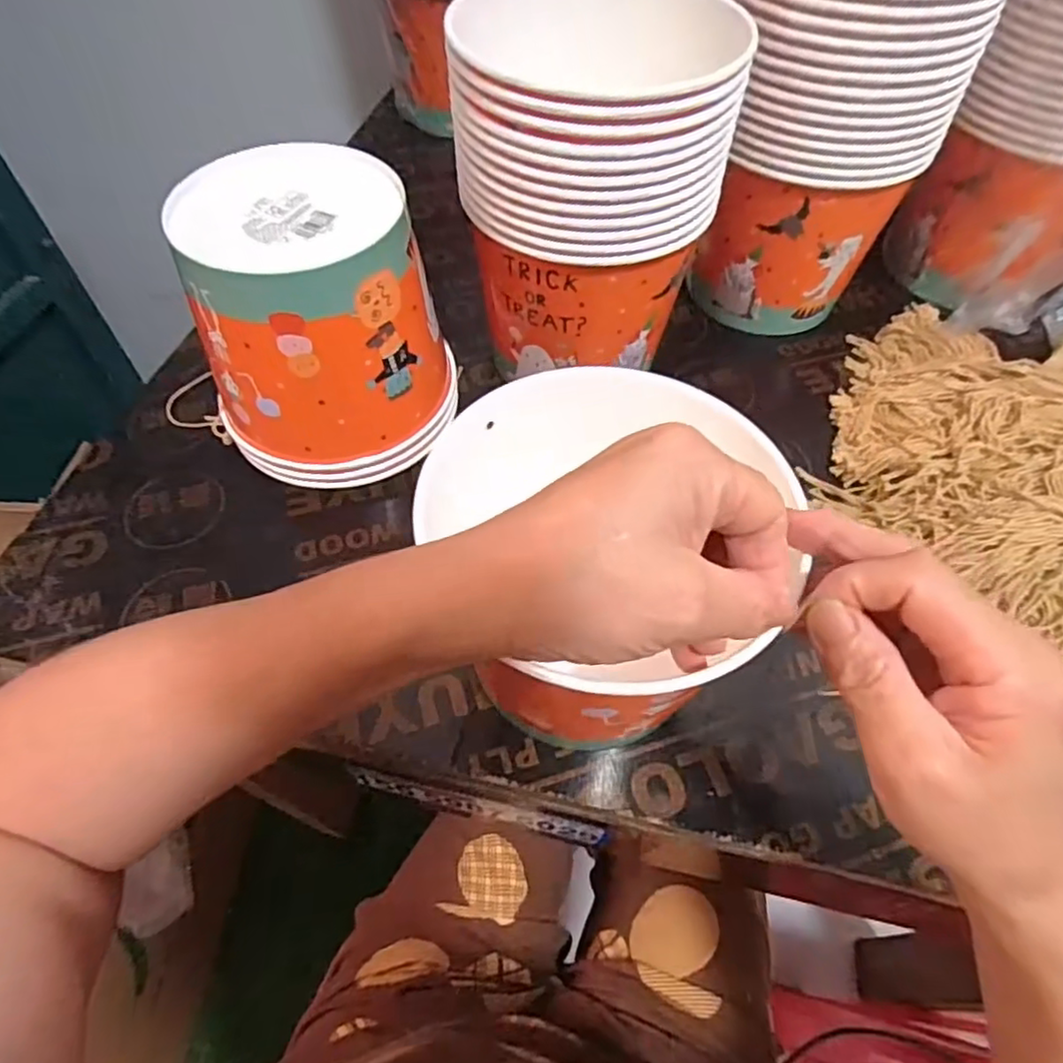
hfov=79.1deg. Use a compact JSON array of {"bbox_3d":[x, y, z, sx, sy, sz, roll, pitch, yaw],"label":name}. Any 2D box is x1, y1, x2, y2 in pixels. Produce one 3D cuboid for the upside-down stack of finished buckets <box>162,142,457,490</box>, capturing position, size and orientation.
[{"bbox_3d":[-0.134,-0.134,0.422,0.150,0.151,0.138,-13,57,-10],"label":"upside-down stack of finished buckets"}]

